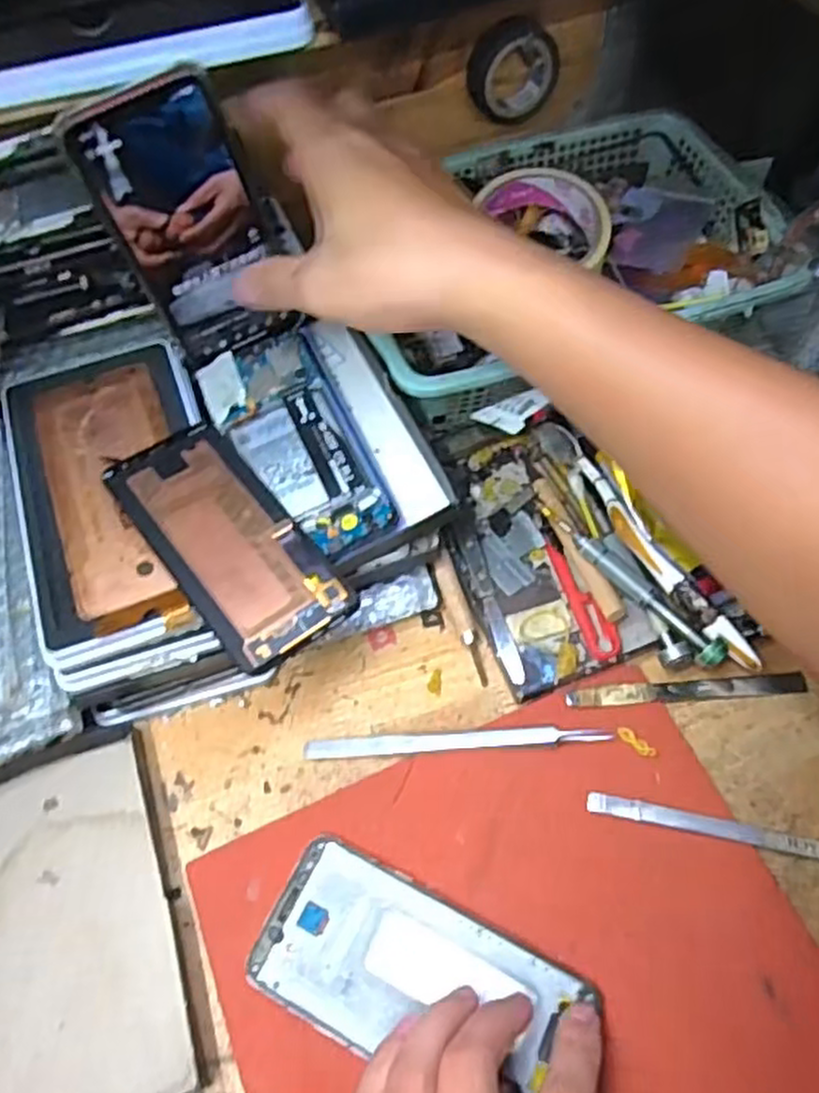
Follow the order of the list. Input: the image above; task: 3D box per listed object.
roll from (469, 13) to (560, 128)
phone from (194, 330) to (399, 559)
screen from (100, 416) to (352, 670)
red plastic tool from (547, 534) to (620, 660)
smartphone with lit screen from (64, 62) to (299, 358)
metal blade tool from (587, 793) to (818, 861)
[{"bbox_3d":[0.066,-0.305,0.480,0.056,0.053,0.024,-20,62,-7],"label":"roll"},{"bbox_3d":[-0.063,-0.061,0.419,0.069,0.009,0.156,-24,63,-11],"label":"phone"},{"bbox_3d":[-0.092,-0.007,0.373,0.062,0.011,0.141,-32,67,-23],"label":"screen"},{"bbox_3d":[0.098,0.028,0.424,0.017,0.007,0.080,-17,62,-7],"label":"red plastic tool"},{"bbox_3d":[-0.113,-0.164,0.389,0.072,0.145,0.015,-22,53,-8],"label":"smartphone with lit screen"},{"bbox_3d":[0.155,0.139,0.366,0.131,0.004,0.011,9,62,7],"label":"metal blade tool"}]

